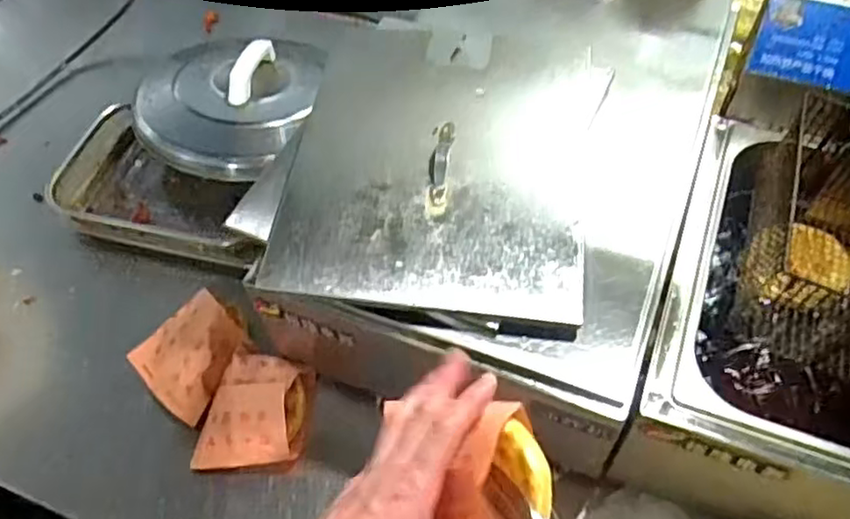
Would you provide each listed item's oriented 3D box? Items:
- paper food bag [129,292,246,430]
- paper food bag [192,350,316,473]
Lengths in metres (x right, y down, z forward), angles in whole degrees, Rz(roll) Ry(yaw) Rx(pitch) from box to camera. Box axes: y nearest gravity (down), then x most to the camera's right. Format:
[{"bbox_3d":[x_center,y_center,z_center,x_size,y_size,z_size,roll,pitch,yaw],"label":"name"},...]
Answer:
[{"bbox_3d":[-0.250,0.101,0.733,0.117,0.041,0.111,39,66,24],"label":"paper food bag"},{"bbox_3d":[-0.173,0.153,0.692,0.100,0.061,0.114,5,57,6],"label":"paper food bag"}]

